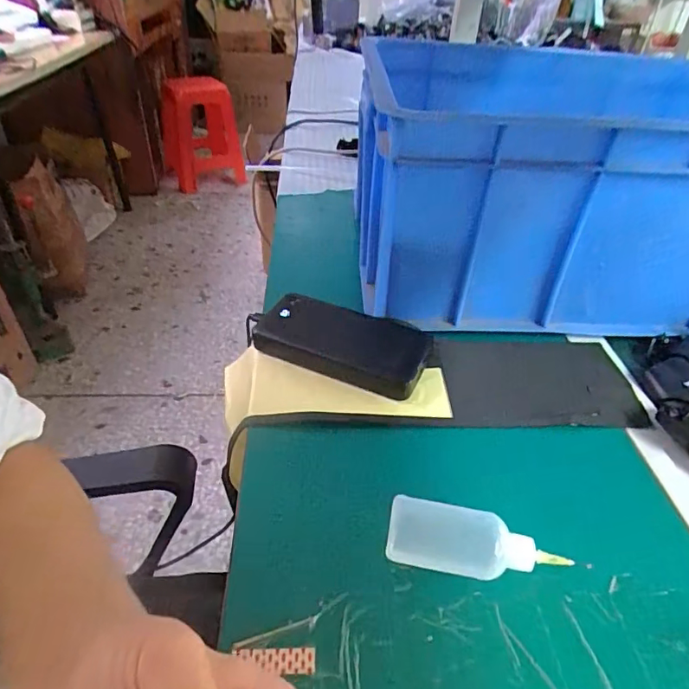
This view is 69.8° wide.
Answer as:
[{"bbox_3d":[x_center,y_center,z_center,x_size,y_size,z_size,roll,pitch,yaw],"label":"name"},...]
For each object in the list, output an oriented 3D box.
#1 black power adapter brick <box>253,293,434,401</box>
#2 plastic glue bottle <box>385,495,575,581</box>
[{"bbox_3d":[-0.002,-0.003,0.443,0.155,0.030,0.072,16,42,18],"label":"black power adapter brick"},{"bbox_3d":[0.077,0.122,0.296,0.100,0.033,0.029,8,40,9],"label":"plastic glue bottle"}]

